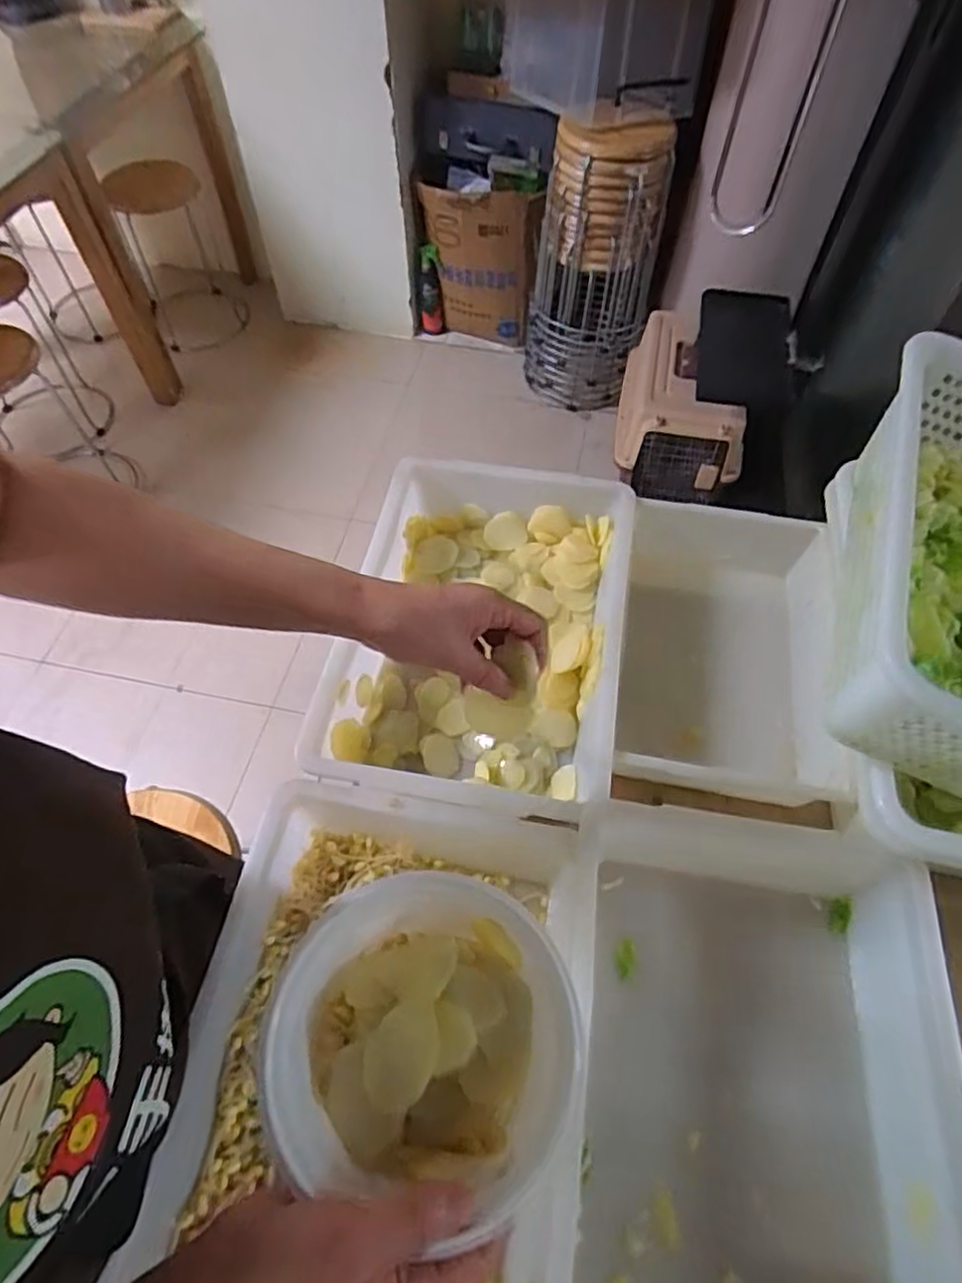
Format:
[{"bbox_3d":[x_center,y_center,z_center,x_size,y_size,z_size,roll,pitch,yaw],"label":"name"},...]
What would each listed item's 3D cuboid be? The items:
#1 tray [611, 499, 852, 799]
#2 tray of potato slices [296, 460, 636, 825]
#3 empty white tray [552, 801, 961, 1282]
[{"bbox_3d":[0.250,0.004,0.711,0.201,0.105,0.348,9,58,5],"label":"tray"},{"bbox_3d":[0.005,-0.009,0.691,0.274,0.080,0.381,8,58,5],"label":"tray of potato slices"},{"bbox_3d":[0.194,0.339,0.482,0.272,0.088,0.403,9,58,5],"label":"empty white tray"}]

